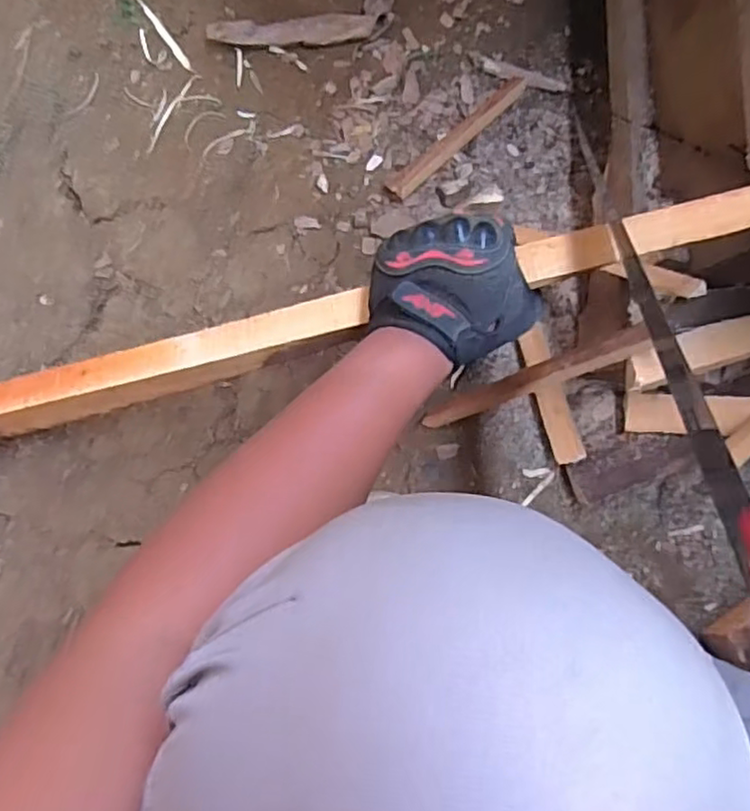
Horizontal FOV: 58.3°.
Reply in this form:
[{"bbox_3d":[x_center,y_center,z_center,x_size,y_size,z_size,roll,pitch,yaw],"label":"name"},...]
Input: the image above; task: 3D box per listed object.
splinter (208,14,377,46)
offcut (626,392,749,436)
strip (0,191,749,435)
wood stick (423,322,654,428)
[{"bbox_3d":[-0.086,-0.389,0.699,0.168,0.026,0.024,-6,82,-5],"label":"splinter"},{"bbox_3d":[0.346,0.011,0.633,0.204,0.021,0.040,3,81,11],"label":"offcut"},{"bbox_3d":[-0.021,-0.069,0.509,0.845,0.026,0.040,-13,83,11],"label":"strip"},{"bbox_3d":[0.136,-0.022,0.589,0.209,0.021,0.022,-24,82,36],"label":"wood stick"}]

